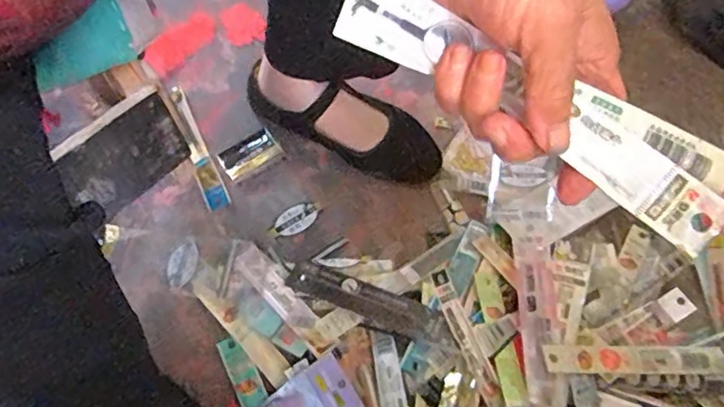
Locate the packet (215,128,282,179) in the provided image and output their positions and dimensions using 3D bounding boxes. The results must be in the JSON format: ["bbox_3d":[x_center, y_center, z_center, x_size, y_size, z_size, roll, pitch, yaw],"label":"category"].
[{"bbox_3d":[-0.128,-0.057,0.661,0.063,0.004,0.043,-31,65,-15],"label":"packet"}]

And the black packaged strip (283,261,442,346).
[{"bbox_3d":[-0.001,0.092,0.558,0.148,0.010,0.036,22,64,12],"label":"black packaged strip"}]

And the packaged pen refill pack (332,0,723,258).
[{"bbox_3d":[0.072,-0.044,0.247,0.179,0.009,0.038,33,97,5],"label":"packaged pen refill pack"}]

